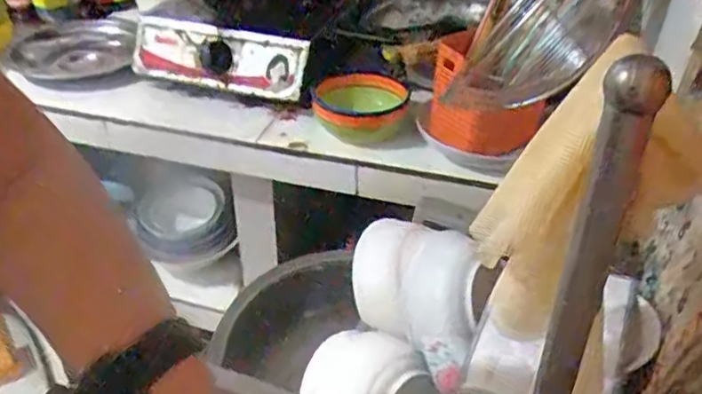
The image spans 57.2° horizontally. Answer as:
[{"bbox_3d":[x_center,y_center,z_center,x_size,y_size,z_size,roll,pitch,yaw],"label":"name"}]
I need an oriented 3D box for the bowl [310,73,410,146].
[{"bbox_3d":[0.013,-0.129,0.903,0.129,0.059,0.116,5,36,6],"label":"bowl"}]

